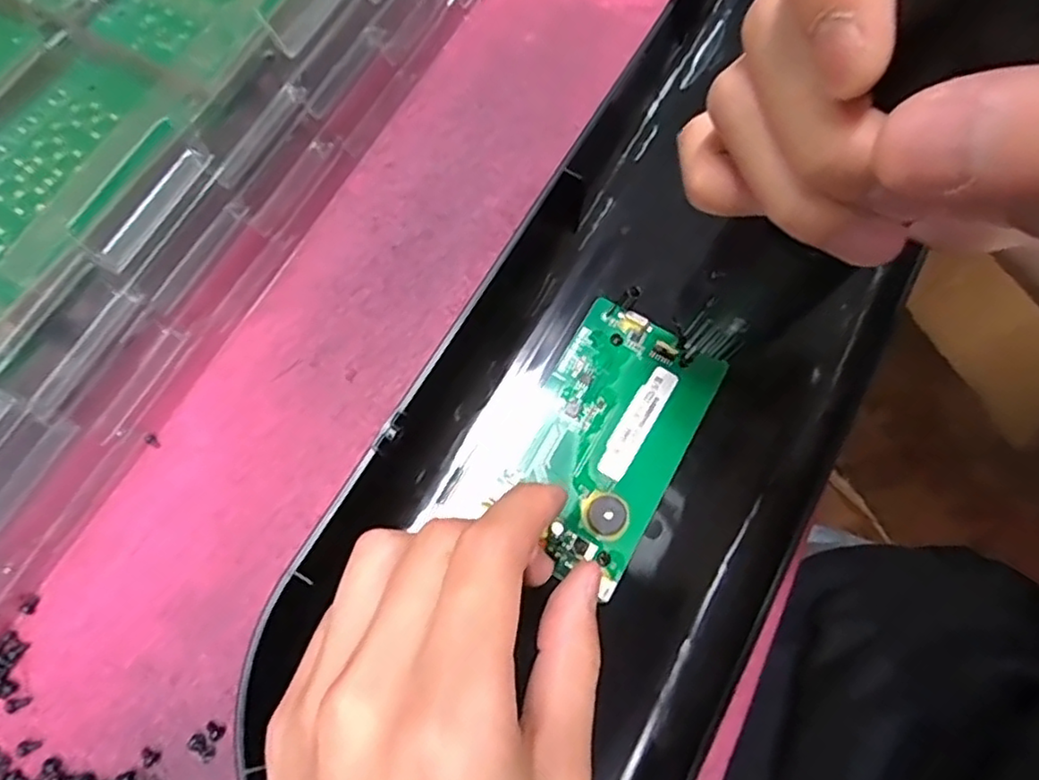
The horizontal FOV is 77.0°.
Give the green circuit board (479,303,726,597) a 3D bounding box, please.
[{"bbox_3d":[0.033,0.016,0.253,0.059,0.007,0.099,28,73,8],"label":"green circuit board"}]

